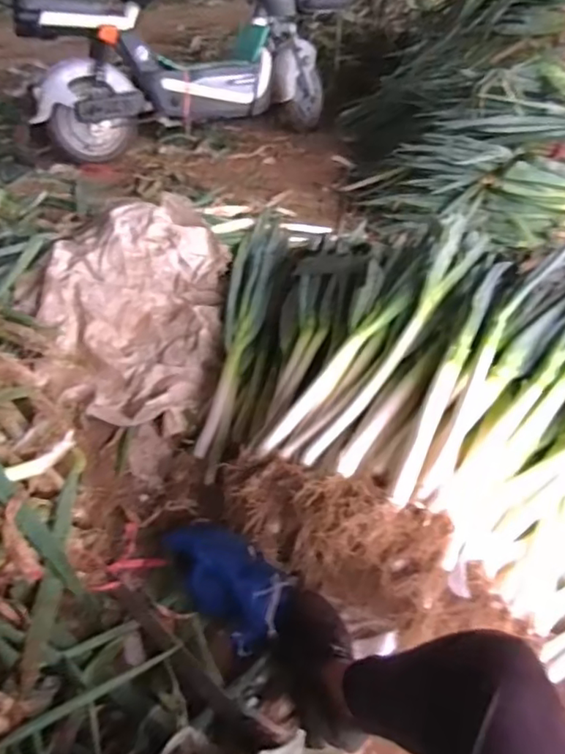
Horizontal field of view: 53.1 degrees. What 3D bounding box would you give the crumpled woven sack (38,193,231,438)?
[{"bbox_3d":[-0.376,-0.213,1.448,0.443,0.204,0.735,3,42,2],"label":"crumpled woven sack"}]

